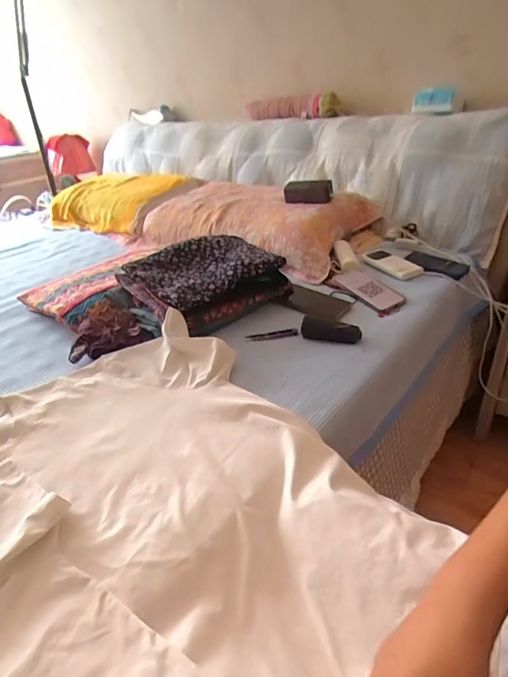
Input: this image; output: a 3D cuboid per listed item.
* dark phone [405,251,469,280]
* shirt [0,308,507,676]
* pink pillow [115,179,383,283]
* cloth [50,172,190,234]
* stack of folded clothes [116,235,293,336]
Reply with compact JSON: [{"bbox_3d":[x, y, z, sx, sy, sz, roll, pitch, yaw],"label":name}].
[{"bbox_3d":[0.428,-0.180,0.989,0.082,0.010,0.149,-27,37,-32],"label":"dark phone"},{"bbox_3d":[-0.086,0.193,0.489,0.667,0.086,0.476,14,36,29],"label":"shirt"},{"bbox_3d":[-0.030,-0.354,1.239,0.712,0.132,0.408,21,40,36],"label":"pink pillow"},{"bbox_3d":[-0.534,-0.525,1.604,0.562,0.163,0.324,16,37,31],"label":"cloth"},{"bbox_3d":[-0.095,-0.120,0.875,0.303,0.119,0.205,-25,36,-29],"label":"stack of folded clothes"}]

